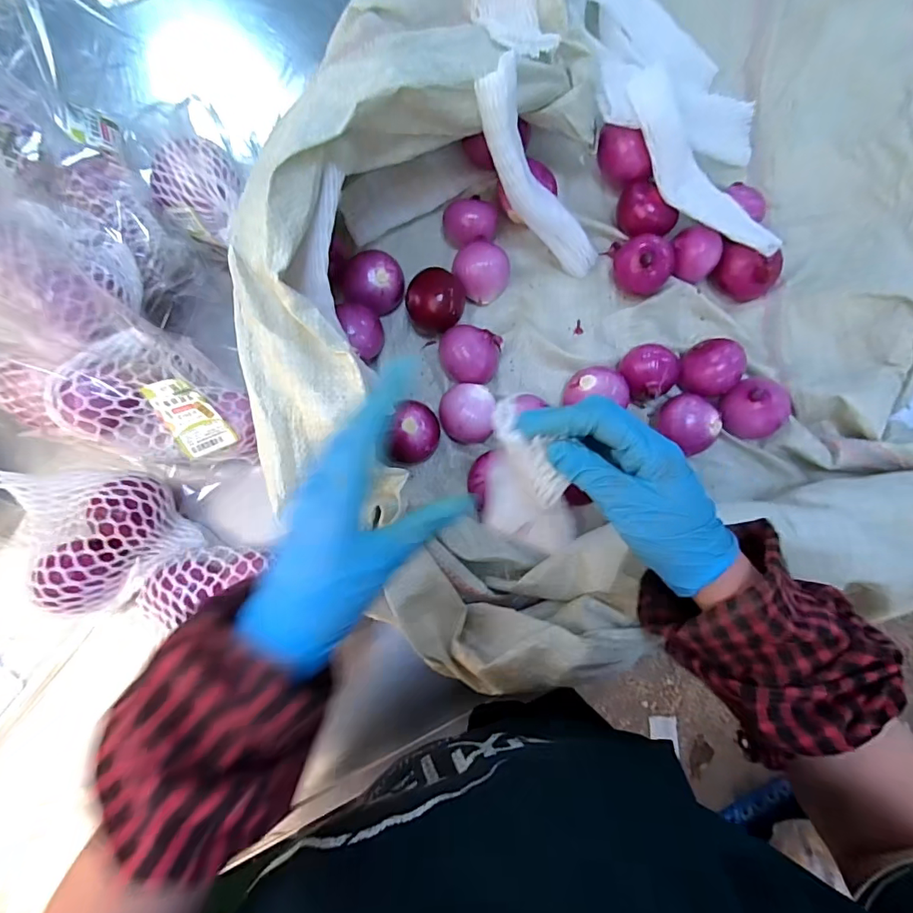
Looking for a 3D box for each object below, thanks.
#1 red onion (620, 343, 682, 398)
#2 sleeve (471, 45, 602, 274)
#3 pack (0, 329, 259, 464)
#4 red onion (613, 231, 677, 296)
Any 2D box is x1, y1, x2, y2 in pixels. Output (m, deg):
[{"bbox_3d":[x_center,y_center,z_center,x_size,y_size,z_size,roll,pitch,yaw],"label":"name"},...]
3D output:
[{"bbox_3d":[0.213,-0.094,0.536,0.053,0.050,0.059,-30,84,-7],"label":"red onion"},{"bbox_3d":[0.085,-0.273,0.489,0.032,0.230,0.050,18,78,42],"label":"sleeve"},{"bbox_3d":[-0.316,-0.061,0.458,0.234,0.083,0.113,6,81,-2],"label":"pack"},{"bbox_3d":[0.221,-0.225,0.558,0.067,0.052,0.057,39,81,3],"label":"red onion"}]

